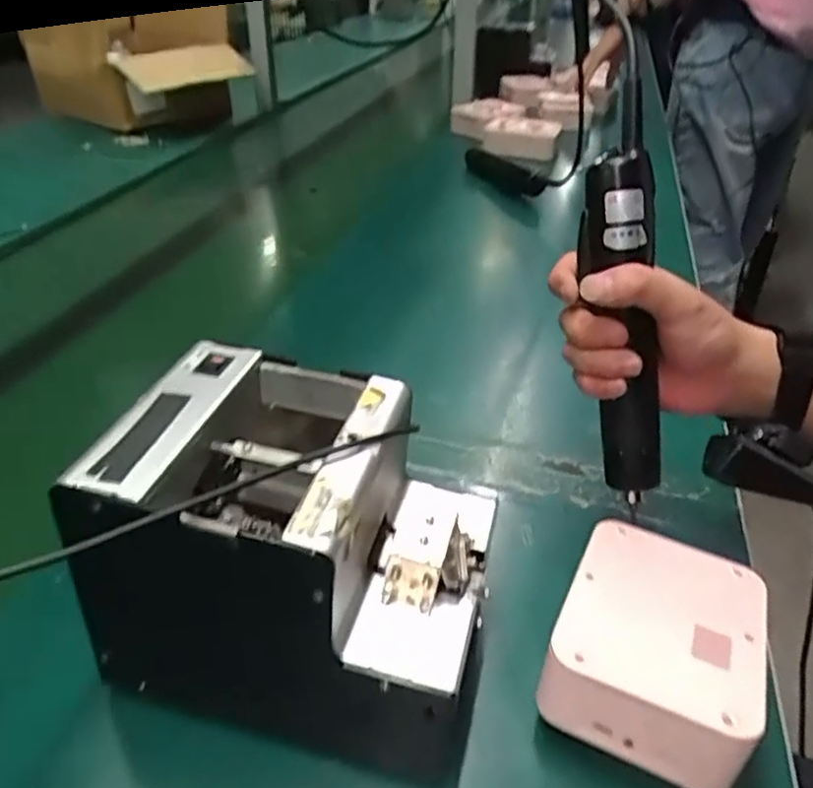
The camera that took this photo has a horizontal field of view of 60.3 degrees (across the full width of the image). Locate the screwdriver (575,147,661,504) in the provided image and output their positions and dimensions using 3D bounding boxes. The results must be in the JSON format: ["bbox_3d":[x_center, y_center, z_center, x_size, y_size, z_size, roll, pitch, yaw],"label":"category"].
[{"bbox_3d":[0.130,-0.039,0.418,0.037,0.202,0.041,-11,11,-23],"label":"screwdriver"}]

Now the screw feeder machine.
[{"bbox_3d":[-0.045,0.080,0.354,0.168,0.158,0.126,7,32,12],"label":"screw feeder machine"}]

